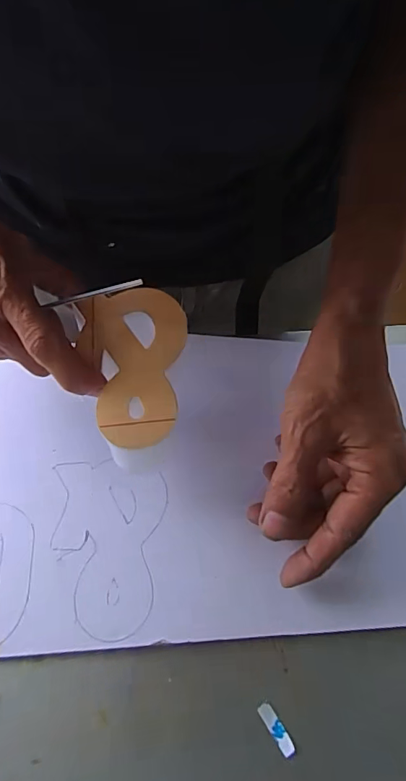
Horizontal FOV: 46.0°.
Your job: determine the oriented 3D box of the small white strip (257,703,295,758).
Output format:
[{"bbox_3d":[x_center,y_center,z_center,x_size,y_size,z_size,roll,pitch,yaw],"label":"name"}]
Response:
[{"bbox_3d":[0.039,0.178,0.251,0.007,0.004,0.026,-27,62,-16],"label":"small white strip"}]

